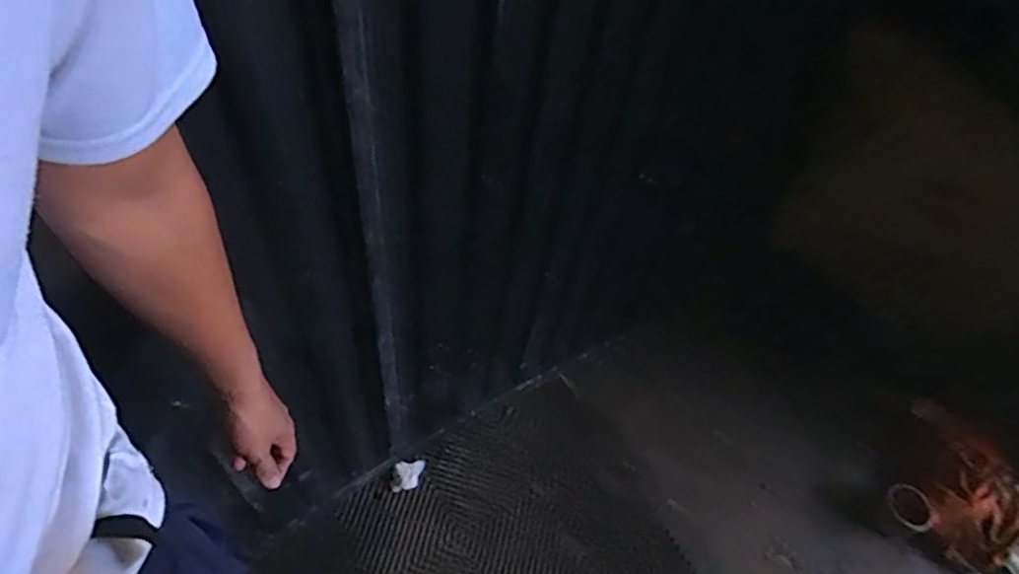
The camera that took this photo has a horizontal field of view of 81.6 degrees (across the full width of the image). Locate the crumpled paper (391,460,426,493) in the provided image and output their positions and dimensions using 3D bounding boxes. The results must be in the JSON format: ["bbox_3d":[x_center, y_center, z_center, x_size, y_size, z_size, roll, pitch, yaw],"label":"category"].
[{"bbox_3d":[-0.221,0.413,1.288,0.074,0.025,0.056,-4,51,-11],"label":"crumpled paper"}]

